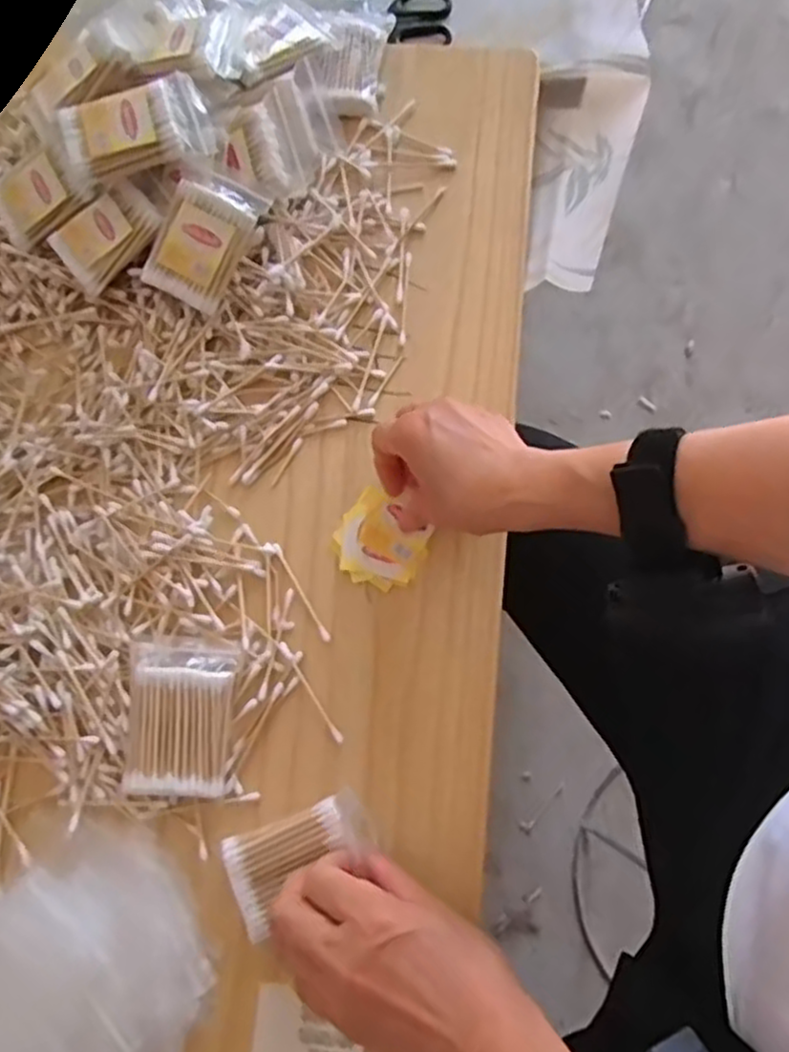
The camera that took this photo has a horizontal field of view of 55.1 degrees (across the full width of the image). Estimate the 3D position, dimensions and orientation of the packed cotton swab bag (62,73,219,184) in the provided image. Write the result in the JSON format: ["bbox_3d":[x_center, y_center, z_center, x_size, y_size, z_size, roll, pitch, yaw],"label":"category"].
[{"bbox_3d":[-0.168,-0.263,0.494,0.089,0.021,0.055,-17,75,0],"label":"packed cotton swab bag"}]

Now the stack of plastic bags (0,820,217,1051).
[{"bbox_3d":[-0.183,0.267,0.410,0.171,0.019,0.150,-36,76,-5],"label":"stack of plastic bags"}]

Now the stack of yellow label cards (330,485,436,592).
[{"bbox_3d":[-0.008,0.010,0.482,0.057,0.004,0.056,30,77,10],"label":"stack of yellow label cards"}]

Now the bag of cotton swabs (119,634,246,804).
[{"bbox_3d":[-0.131,0.114,0.458,0.065,0.024,0.092,2,76,5],"label":"bag of cotton swabs"}]

